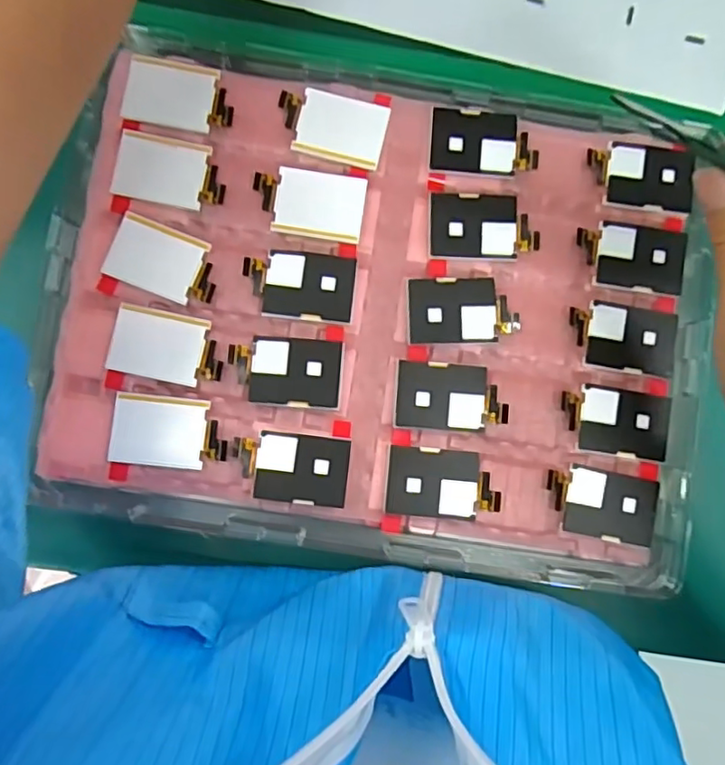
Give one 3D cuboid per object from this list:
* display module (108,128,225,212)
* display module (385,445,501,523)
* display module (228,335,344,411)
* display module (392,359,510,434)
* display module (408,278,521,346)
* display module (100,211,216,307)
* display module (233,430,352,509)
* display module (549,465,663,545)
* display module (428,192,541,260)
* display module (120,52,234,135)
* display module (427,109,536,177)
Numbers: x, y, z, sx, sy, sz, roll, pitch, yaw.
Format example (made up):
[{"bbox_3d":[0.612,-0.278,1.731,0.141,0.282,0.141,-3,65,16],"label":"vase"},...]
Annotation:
[{"bbox_3d":[-0.099,-0.110,0.317,0.055,0.004,0.034,10,85,-3],"label":"display module"},{"bbox_3d":[0.041,0.052,0.312,0.056,0.004,0.035,6,87,-2],"label":"display module"},{"bbox_3d":[-0.039,-0.005,0.315,0.057,0.007,0.035,5,86,-1],"label":"display module"},{"bbox_3d":[0.046,0.008,0.318,0.057,0.007,0.035,5,85,-3],"label":"display module"},{"bbox_3d":[0.052,-0.038,0.322,0.056,0.007,0.034,-2,85,-4],"label":"display module"},{"bbox_3d":[-0.101,-0.062,0.315,0.055,0.004,0.034,21,84,-2],"label":"display module"},{"bbox_3d":[-0.036,0.043,0.311,0.057,0.010,0.034,7,85,-3],"label":"display module"},{"bbox_3d":[0.123,0.062,0.317,0.055,0.007,0.033,12,85,-3],"label":"display module"},{"bbox_3d":[0.064,-0.082,0.325,0.056,0.007,0.034,4,85,-3],"label":"display module"},{"bbox_3d":[-0.095,-0.150,0.318,0.055,0.004,0.033,10,85,-3],"label":"display module"},{"bbox_3d":[0.065,-0.127,0.327,0.056,0.004,0.033,4,91,-4],"label":"display module"}]

